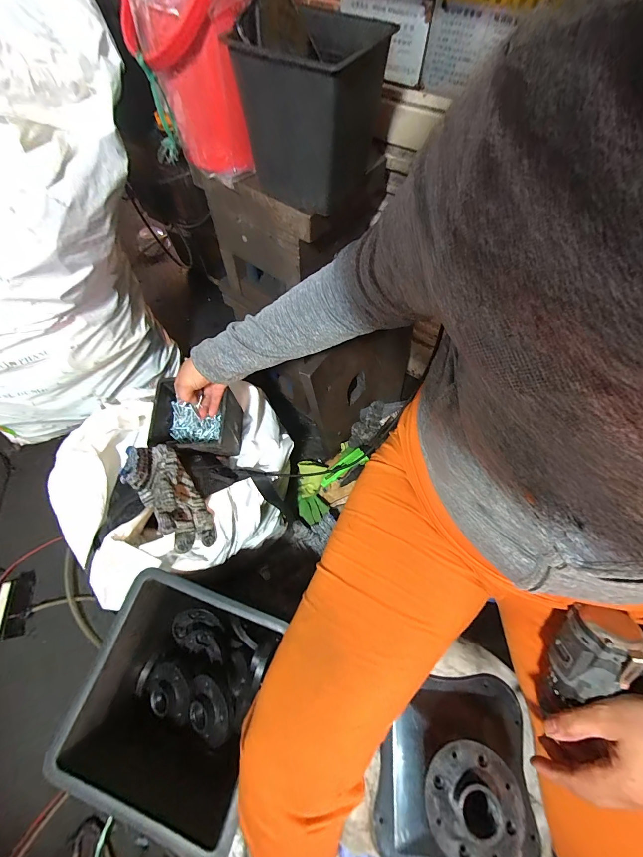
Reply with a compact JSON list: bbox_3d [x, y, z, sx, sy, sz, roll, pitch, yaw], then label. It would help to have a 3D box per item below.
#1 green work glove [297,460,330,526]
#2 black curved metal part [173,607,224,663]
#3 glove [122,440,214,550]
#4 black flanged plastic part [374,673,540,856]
[{"bbox_3d":[-0.021,0.150,0.762,0.069,0.030,0.143,-3,79,-1],"label":"green work glove"},{"bbox_3d":[-0.222,0.372,0.589,0.106,0.033,0.067,15,65,7],"label":"black curved metal part"},{"bbox_3d":[-0.233,0.112,0.496,0.076,0.056,0.185,-32,105,-14],"label":"glove"},{"bbox_3d":[0.159,0.398,0.355,0.177,0.089,0.182,2,65,1],"label":"black flanged plastic part"}]

